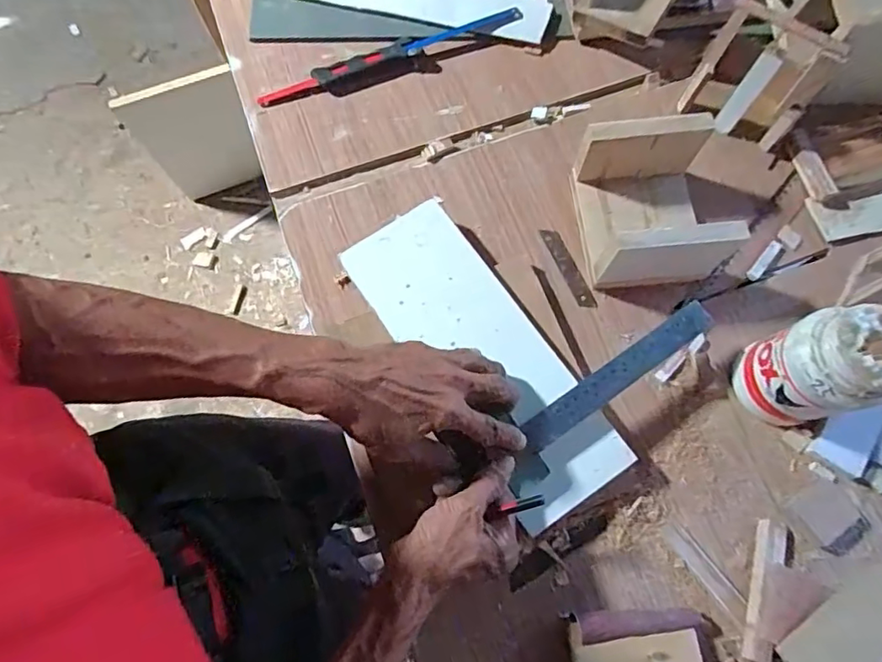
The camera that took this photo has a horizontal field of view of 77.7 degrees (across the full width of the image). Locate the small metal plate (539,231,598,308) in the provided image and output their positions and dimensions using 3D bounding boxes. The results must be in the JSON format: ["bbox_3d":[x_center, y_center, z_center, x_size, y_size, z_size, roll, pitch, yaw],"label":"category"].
[{"bbox_3d":[0.126,-0.063,0.547,0.016,0.006,0.093,-26,71,7],"label":"small metal plate"}]

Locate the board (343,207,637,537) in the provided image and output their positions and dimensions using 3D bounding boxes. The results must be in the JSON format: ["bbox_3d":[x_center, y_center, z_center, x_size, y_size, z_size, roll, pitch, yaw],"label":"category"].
[{"bbox_3d":[0.035,0.017,0.486,0.110,0.022,0.300,-36,76,-9],"label":"board"}]

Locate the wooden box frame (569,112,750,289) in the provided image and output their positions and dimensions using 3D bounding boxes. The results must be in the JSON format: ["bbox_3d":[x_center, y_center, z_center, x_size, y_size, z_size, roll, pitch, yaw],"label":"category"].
[{"bbox_3d":[0.192,-0.119,0.510,0.117,0.082,0.128,-4,73,0],"label":"wooden box frame"}]

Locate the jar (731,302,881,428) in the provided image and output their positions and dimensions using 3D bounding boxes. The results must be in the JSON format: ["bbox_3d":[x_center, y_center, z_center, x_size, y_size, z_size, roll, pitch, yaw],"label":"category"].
[{"bbox_3d":[0.303,0.030,0.445,0.071,0.133,0.080,-15,73,-3],"label":"jar"}]

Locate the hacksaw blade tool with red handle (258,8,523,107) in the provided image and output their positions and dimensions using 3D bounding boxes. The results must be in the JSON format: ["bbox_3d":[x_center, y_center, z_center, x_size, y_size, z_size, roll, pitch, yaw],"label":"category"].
[{"bbox_3d":[-0.056,-0.309,0.609,0.304,0.009,0.022,-20,73,-5],"label":"hacksaw blade tool with red handle"}]

